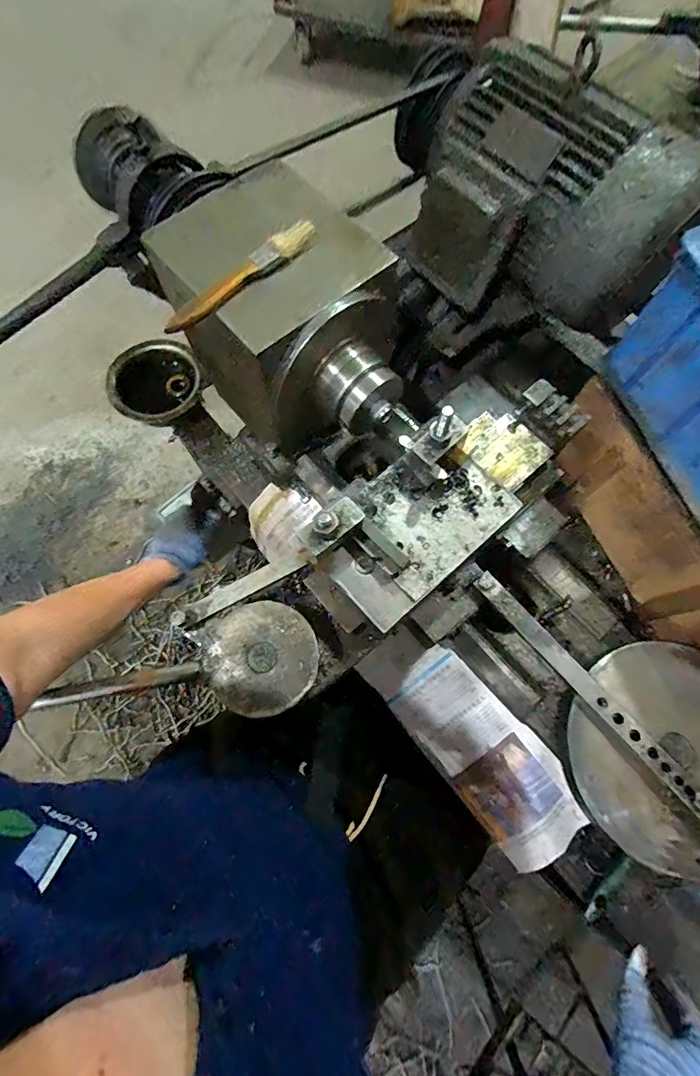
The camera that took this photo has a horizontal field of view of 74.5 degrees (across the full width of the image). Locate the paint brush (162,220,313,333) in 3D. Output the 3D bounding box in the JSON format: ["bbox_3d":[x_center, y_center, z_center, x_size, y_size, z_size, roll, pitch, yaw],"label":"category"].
[{"bbox_3d":[-0.088,-0.216,0.377,0.151,0.019,0.015,-40,75,-13],"label":"paint brush"}]

